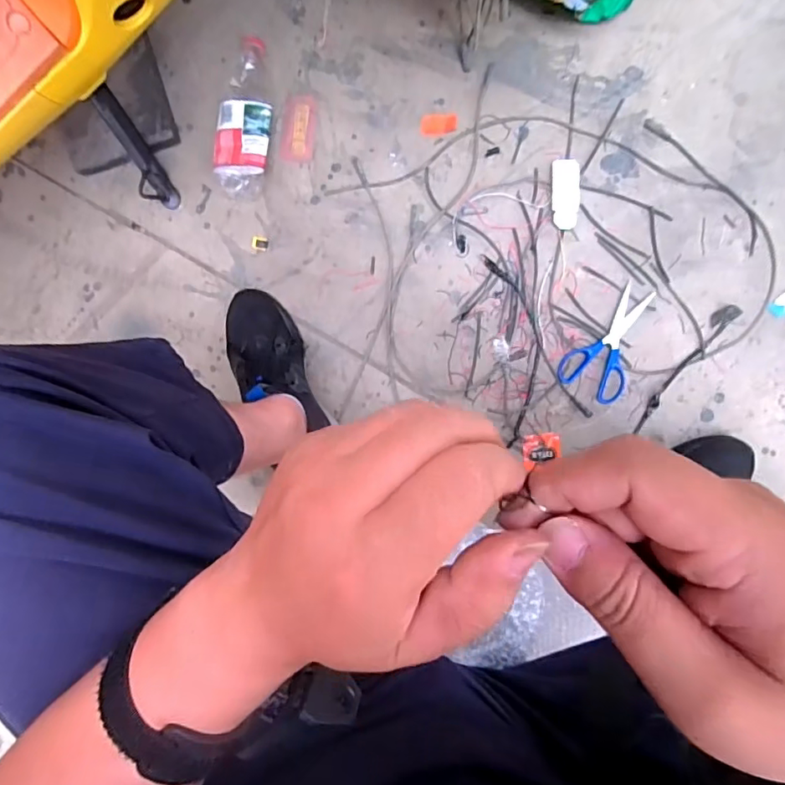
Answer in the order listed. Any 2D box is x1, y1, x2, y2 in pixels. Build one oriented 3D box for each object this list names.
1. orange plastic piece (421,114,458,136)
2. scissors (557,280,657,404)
[{"bbox_3d":[0.064,-0.373,0.704,0.050,0.004,0.029,2,93,5],"label":"orange plastic piece"},{"bbox_3d":[0.301,-0.069,0.690,0.088,0.010,0.157,28,95,3],"label":"scissors"}]

